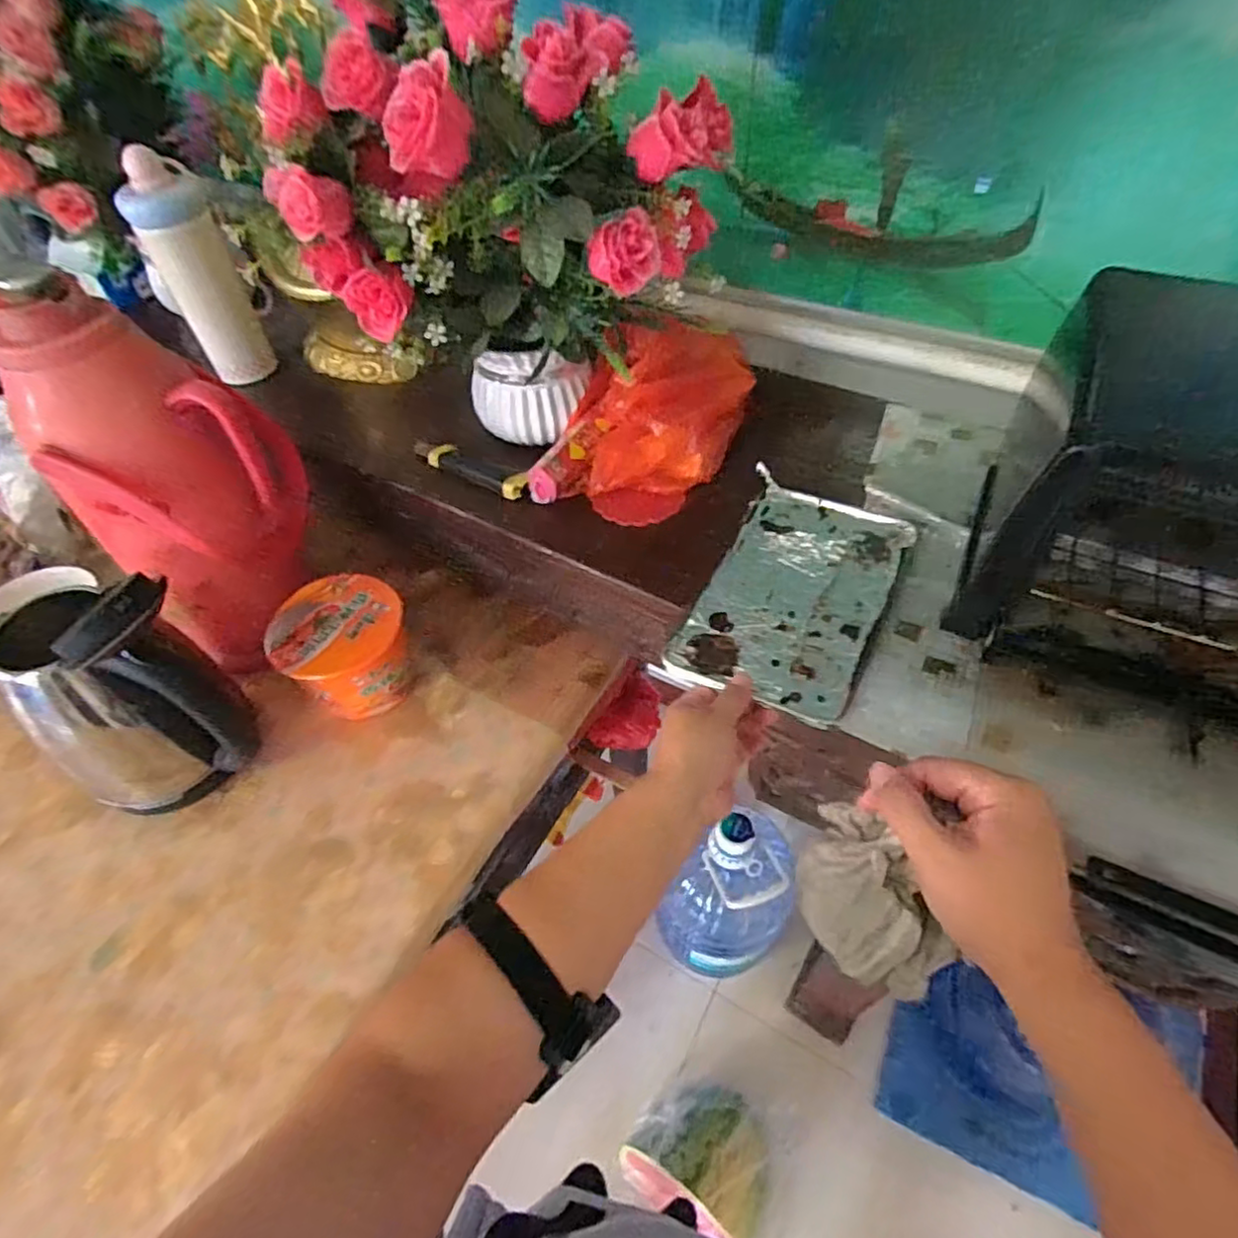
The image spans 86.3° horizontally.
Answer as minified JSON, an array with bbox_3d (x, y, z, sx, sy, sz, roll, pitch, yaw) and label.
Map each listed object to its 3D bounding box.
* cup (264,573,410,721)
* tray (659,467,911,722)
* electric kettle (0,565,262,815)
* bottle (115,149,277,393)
[{"bbox_3d":[-0.287,0.034,0.703,0.125,0.113,0.129,-2,50,2],"label":"cup"},{"bbox_3d":[0.151,-0.025,0.558,0.141,0.010,0.238,21,54,20],"label":"tray"},{"bbox_3d":[-0.437,0.074,0.587,0.187,0.258,0.137,19,54,18],"label":"electric kettle"},{"bbox_3d":[-0.479,-0.398,0.762,0.076,0.240,0.059,-16,51,-10],"label":"bottle"}]

